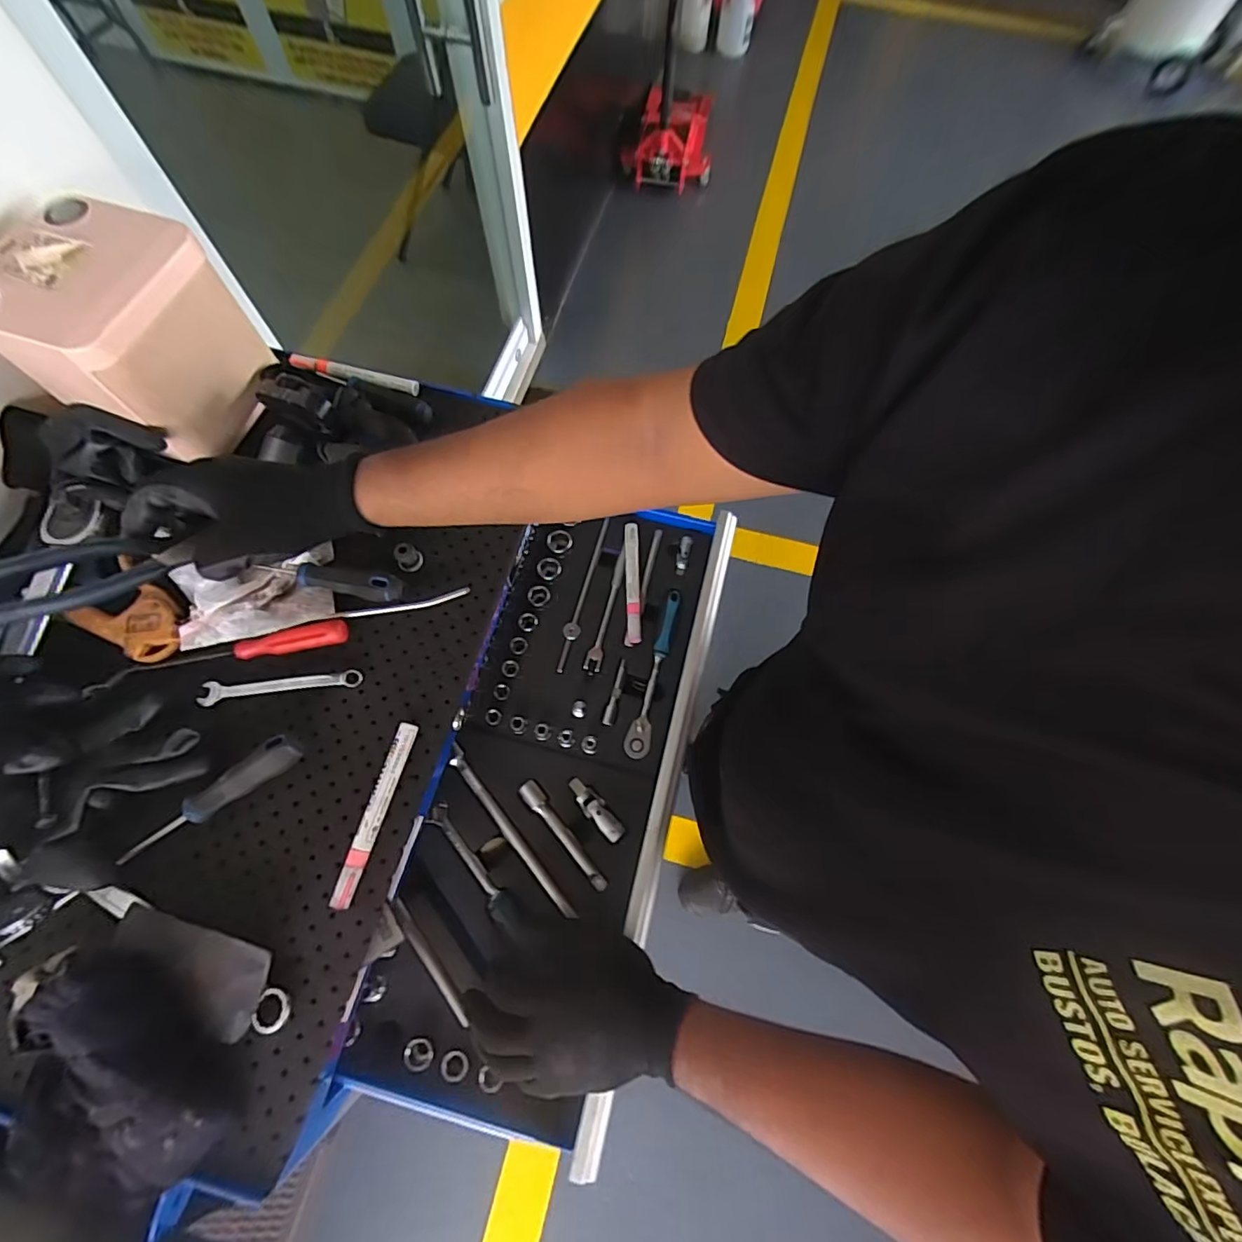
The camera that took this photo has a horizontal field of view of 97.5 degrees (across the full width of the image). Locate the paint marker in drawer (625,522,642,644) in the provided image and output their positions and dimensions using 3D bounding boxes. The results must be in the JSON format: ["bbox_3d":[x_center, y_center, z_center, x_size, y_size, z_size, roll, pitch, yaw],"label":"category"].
[{"bbox_3d":[0.013,-0.045,0.605,0.016,0.012,0.139,0,65,-1],"label":"paint marker in drawer"}]

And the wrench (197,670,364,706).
[{"bbox_3d":[-0.299,0.057,0.477,0.137,0.010,0.019,-4,65,-3],"label":"wrench"}]

